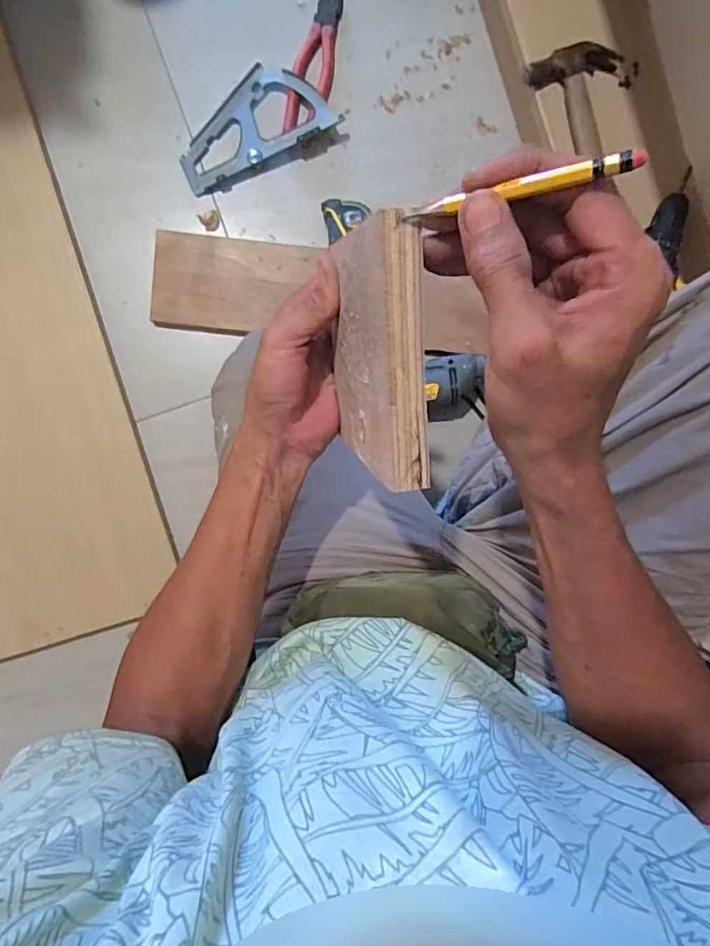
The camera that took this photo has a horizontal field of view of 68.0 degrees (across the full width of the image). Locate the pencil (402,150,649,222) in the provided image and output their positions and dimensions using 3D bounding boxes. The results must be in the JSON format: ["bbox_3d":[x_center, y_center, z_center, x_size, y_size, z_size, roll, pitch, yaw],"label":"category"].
[{"bbox_3d":[0.068,-0.121,0.225,0.098,0.007,0.007,0,93,28],"label":"pencil"}]

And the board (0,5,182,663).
[{"bbox_3d":[-0.518,-0.248,0.727,0.314,0.024,0.993,-16,94,-4],"label":"board"}]

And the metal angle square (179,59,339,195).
[{"bbox_3d":[-0.151,-0.495,0.734,0.218,0.032,0.121,-26,94,-2],"label":"metal angle square"}]

